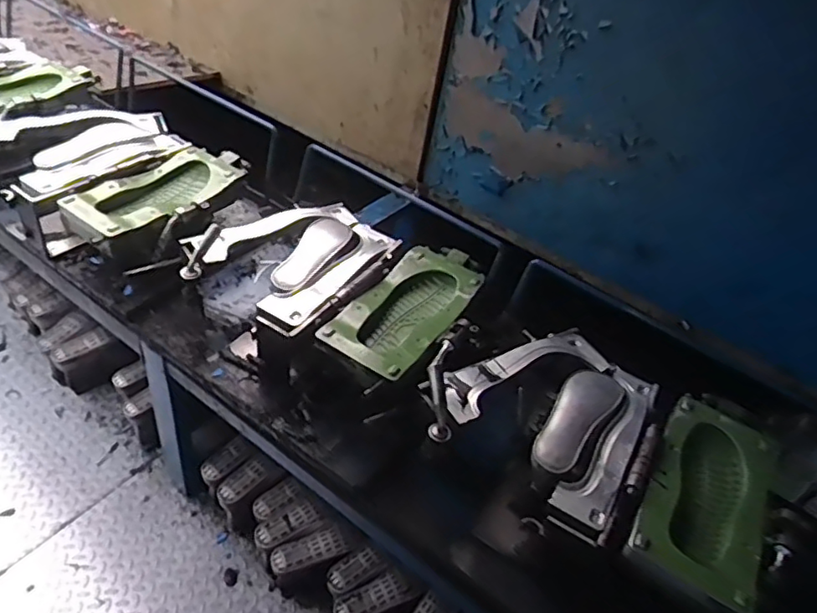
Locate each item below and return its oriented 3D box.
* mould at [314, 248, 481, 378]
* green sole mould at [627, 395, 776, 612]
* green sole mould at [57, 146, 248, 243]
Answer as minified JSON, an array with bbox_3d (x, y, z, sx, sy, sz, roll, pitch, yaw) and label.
[{"bbox_3d":[0.005,-0.002,1.169,0.170,0.050,0.388,25,44,20],"label":"mould"},{"bbox_3d":[0.482,0.295,0.956,0.176,0.028,0.357,25,44,20],"label":"green sole mould"},{"bbox_3d":[-0.532,-0.256,1.314,0.212,0.054,0.418,27,44,22],"label":"green sole mould"}]

